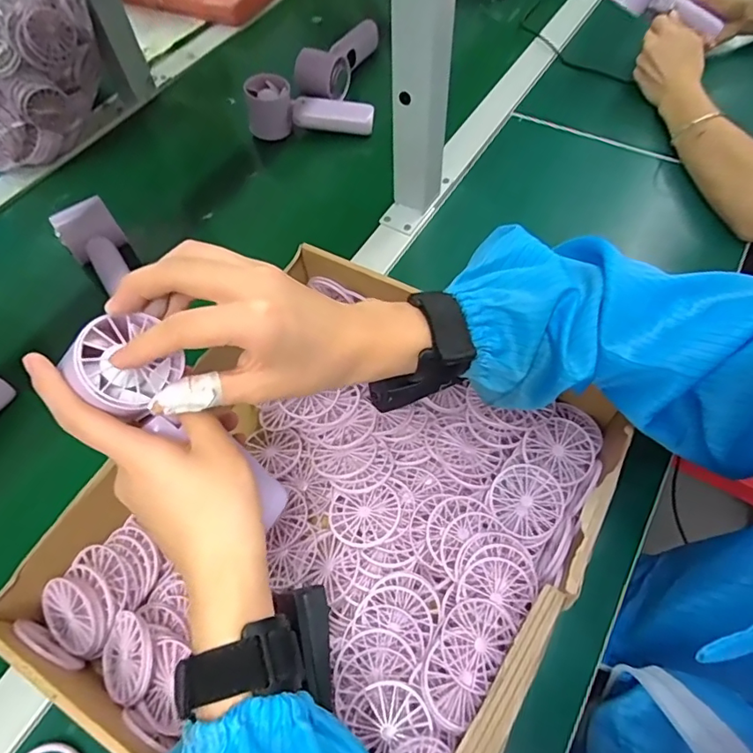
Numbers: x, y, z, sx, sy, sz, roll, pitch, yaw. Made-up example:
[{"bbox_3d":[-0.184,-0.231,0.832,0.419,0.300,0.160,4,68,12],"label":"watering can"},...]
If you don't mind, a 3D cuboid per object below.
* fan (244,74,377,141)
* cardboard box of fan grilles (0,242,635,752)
[{"bbox_3d":[-0.080,-0.331,0.638,0.149,0.050,0.048,1,59,2],"label":"fan"},{"bbox_3d":[-0.038,0.086,0.367,0.336,0.083,0.370,26,63,15],"label":"cardboard box of fan grilles"}]

